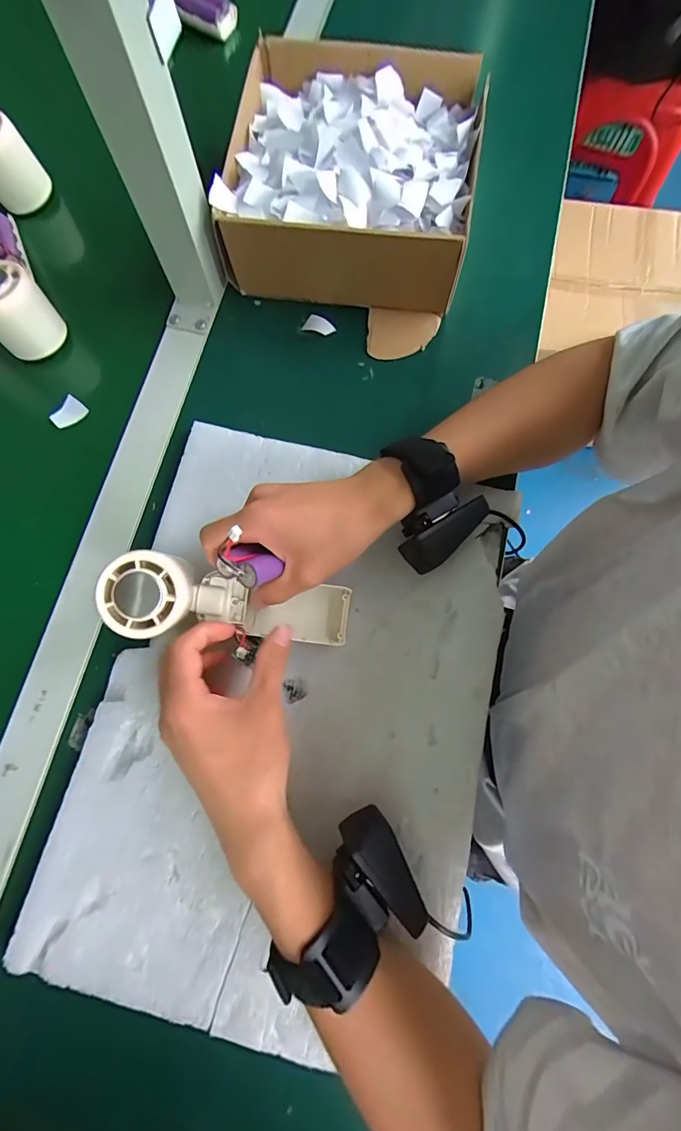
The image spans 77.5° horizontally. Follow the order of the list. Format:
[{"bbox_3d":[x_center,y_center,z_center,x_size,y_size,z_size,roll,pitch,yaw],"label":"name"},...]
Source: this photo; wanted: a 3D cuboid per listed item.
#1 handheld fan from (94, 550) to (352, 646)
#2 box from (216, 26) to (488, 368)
[{"bbox_3d":[-0.078,0.030,0.301,0.163,0.040,0.052,11,75,-17],"label":"handheld fan"},{"bbox_3d":[0.012,-0.341,0.384,0.210,0.077,0.241,12,77,3],"label":"box"}]

